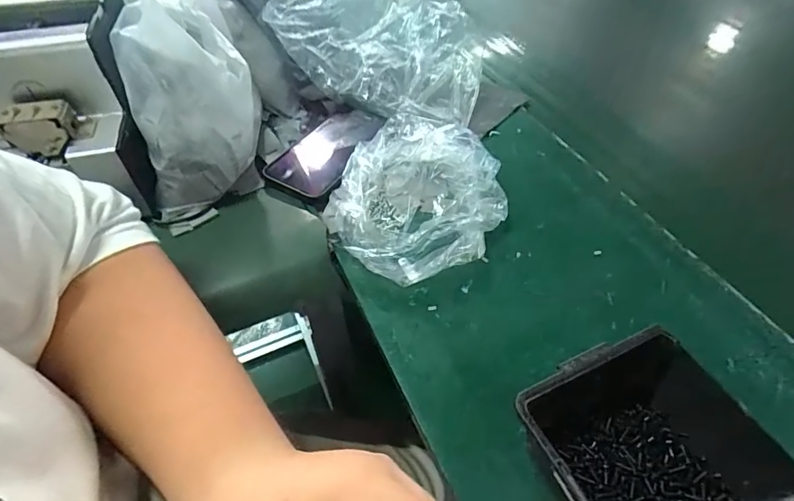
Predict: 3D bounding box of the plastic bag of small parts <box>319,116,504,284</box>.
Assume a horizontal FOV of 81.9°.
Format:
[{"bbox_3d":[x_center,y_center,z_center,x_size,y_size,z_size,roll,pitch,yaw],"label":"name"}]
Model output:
[{"bbox_3d":[0.015,-0.050,0.417,0.151,0.051,0.154,33,57,24],"label":"plastic bag of small parts"}]

